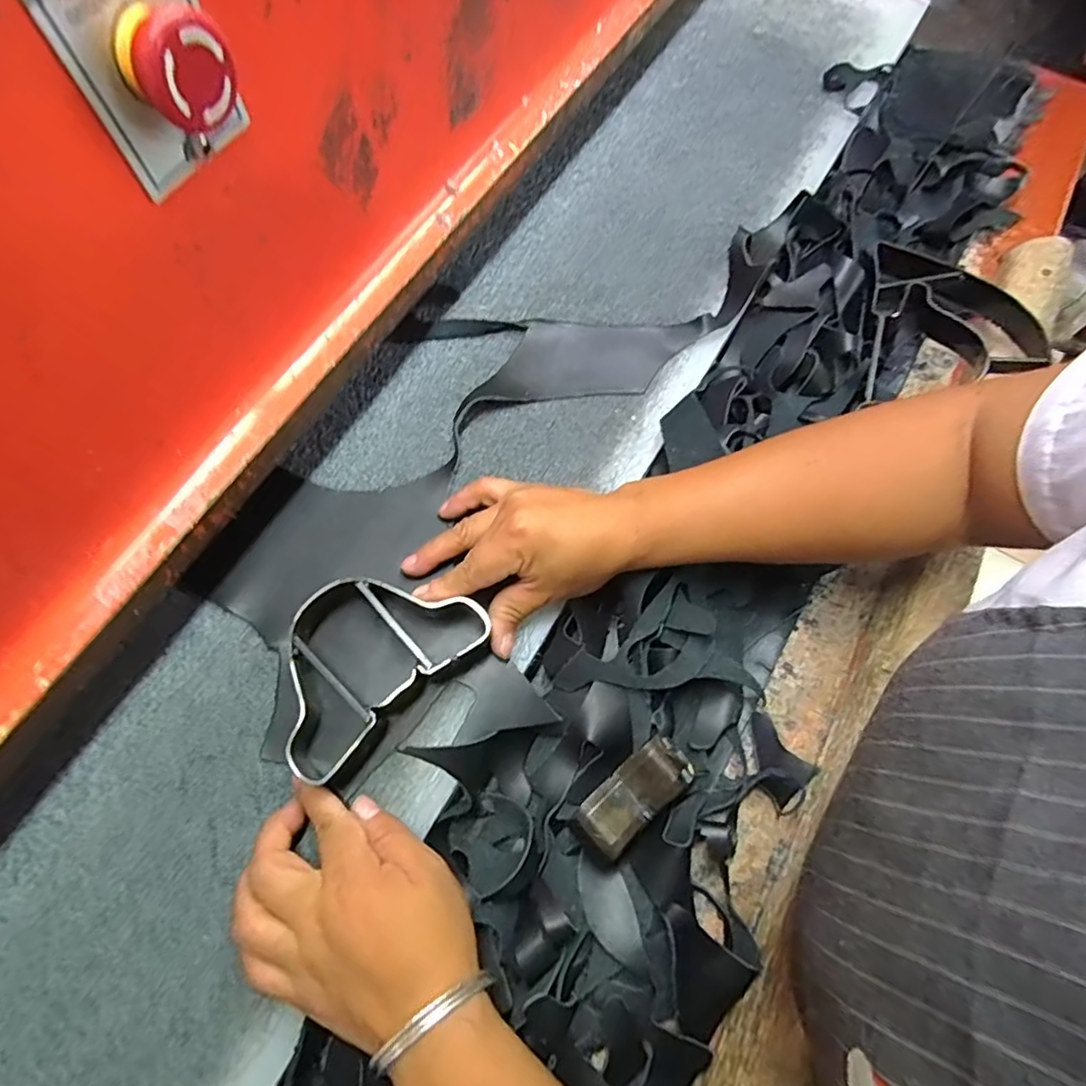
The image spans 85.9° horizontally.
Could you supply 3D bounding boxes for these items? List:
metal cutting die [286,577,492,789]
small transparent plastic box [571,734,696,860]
[{"bbox_3d":[-0.108,0.066,0.357,0.132,0.039,0.096,-41,77,-15],"label":"metal cutting die"},{"bbox_3d":[0.053,0.151,0.349,0.075,0.024,0.033,-40,75,-15],"label":"small transparent plastic box"}]

